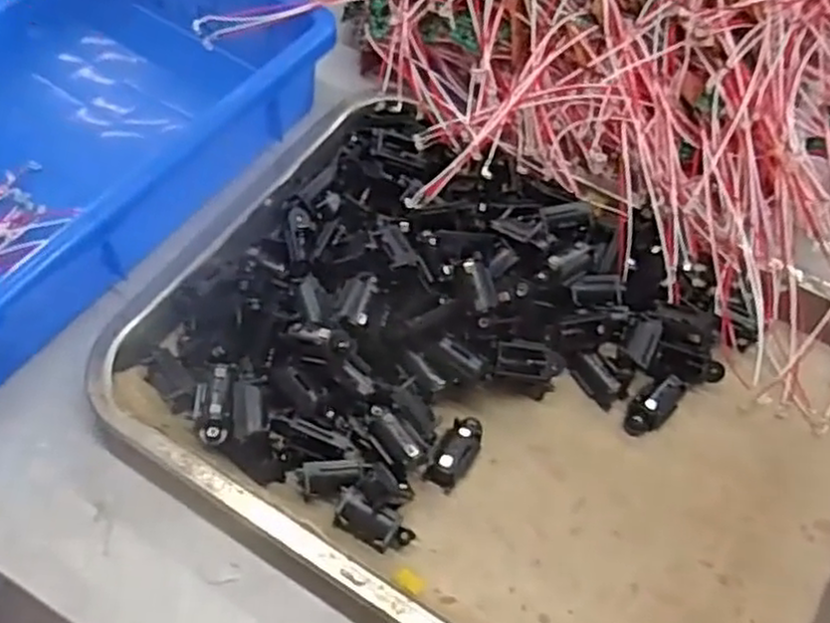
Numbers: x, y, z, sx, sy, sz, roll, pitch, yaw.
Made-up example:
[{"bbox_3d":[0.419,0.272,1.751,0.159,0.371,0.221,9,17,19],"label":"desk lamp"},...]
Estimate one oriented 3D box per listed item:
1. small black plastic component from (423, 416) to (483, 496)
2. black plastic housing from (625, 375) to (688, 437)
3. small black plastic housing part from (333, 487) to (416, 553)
[{"bbox_3d":[0.020,0.063,0.336,0.017,0.016,0.036,28,60,13],"label":"small black plastic component"},{"bbox_3d":[0.115,0.044,0.353,0.037,0.014,0.017,-40,67,-11],"label":"black plastic housing"},{"bbox_3d":[-0.018,0.091,0.315,0.034,0.017,0.015,24,59,11],"label":"small black plastic housing part"}]

